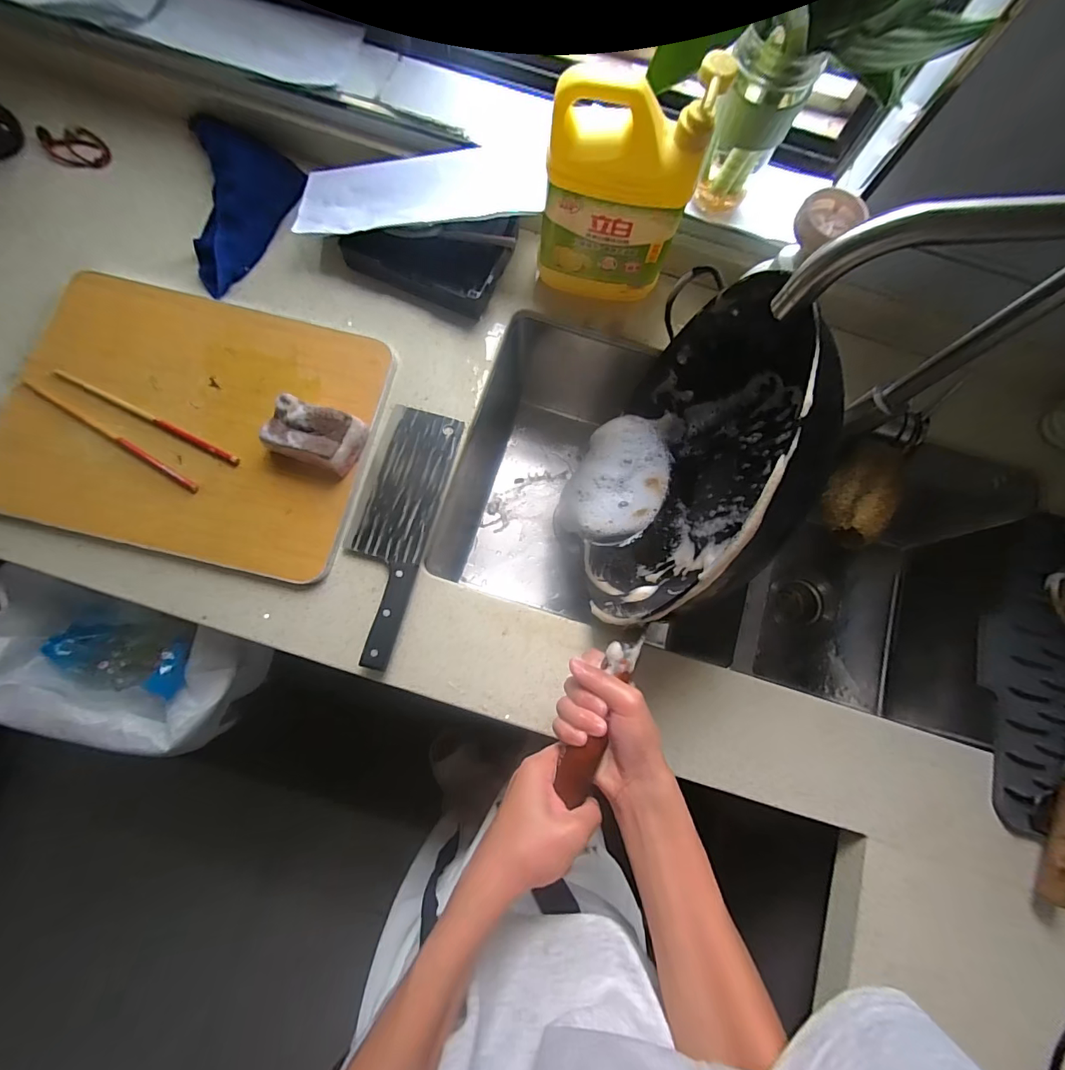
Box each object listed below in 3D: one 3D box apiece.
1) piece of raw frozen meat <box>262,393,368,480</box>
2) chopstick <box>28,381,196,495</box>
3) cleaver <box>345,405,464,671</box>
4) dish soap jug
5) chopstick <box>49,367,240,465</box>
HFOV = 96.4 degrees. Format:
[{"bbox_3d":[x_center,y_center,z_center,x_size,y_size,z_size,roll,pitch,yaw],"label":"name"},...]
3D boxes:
[{"bbox_3d":[-0.237,-0.107,0.520,0.095,0.044,0.063,18,80,0],"label":"piece of raw frozen meat"},{"bbox_3d":[-0.466,-0.109,0.525,0.231,0.013,0.012,31,79,3],"label":"chopstick"},{"bbox_3d":[-0.155,-0.009,0.530,0.081,0.015,0.287,14,75,4],"label":"cleaver"},{"bbox_3d":[0.083,-0.338,0.487,0.138,0.233,0.070,15,79,0],"label":"dish soap jug"},{"bbox_3d":[-0.432,-0.132,0.530,0.235,0.010,0.010,26,79,2],"label":"chopstick"}]

